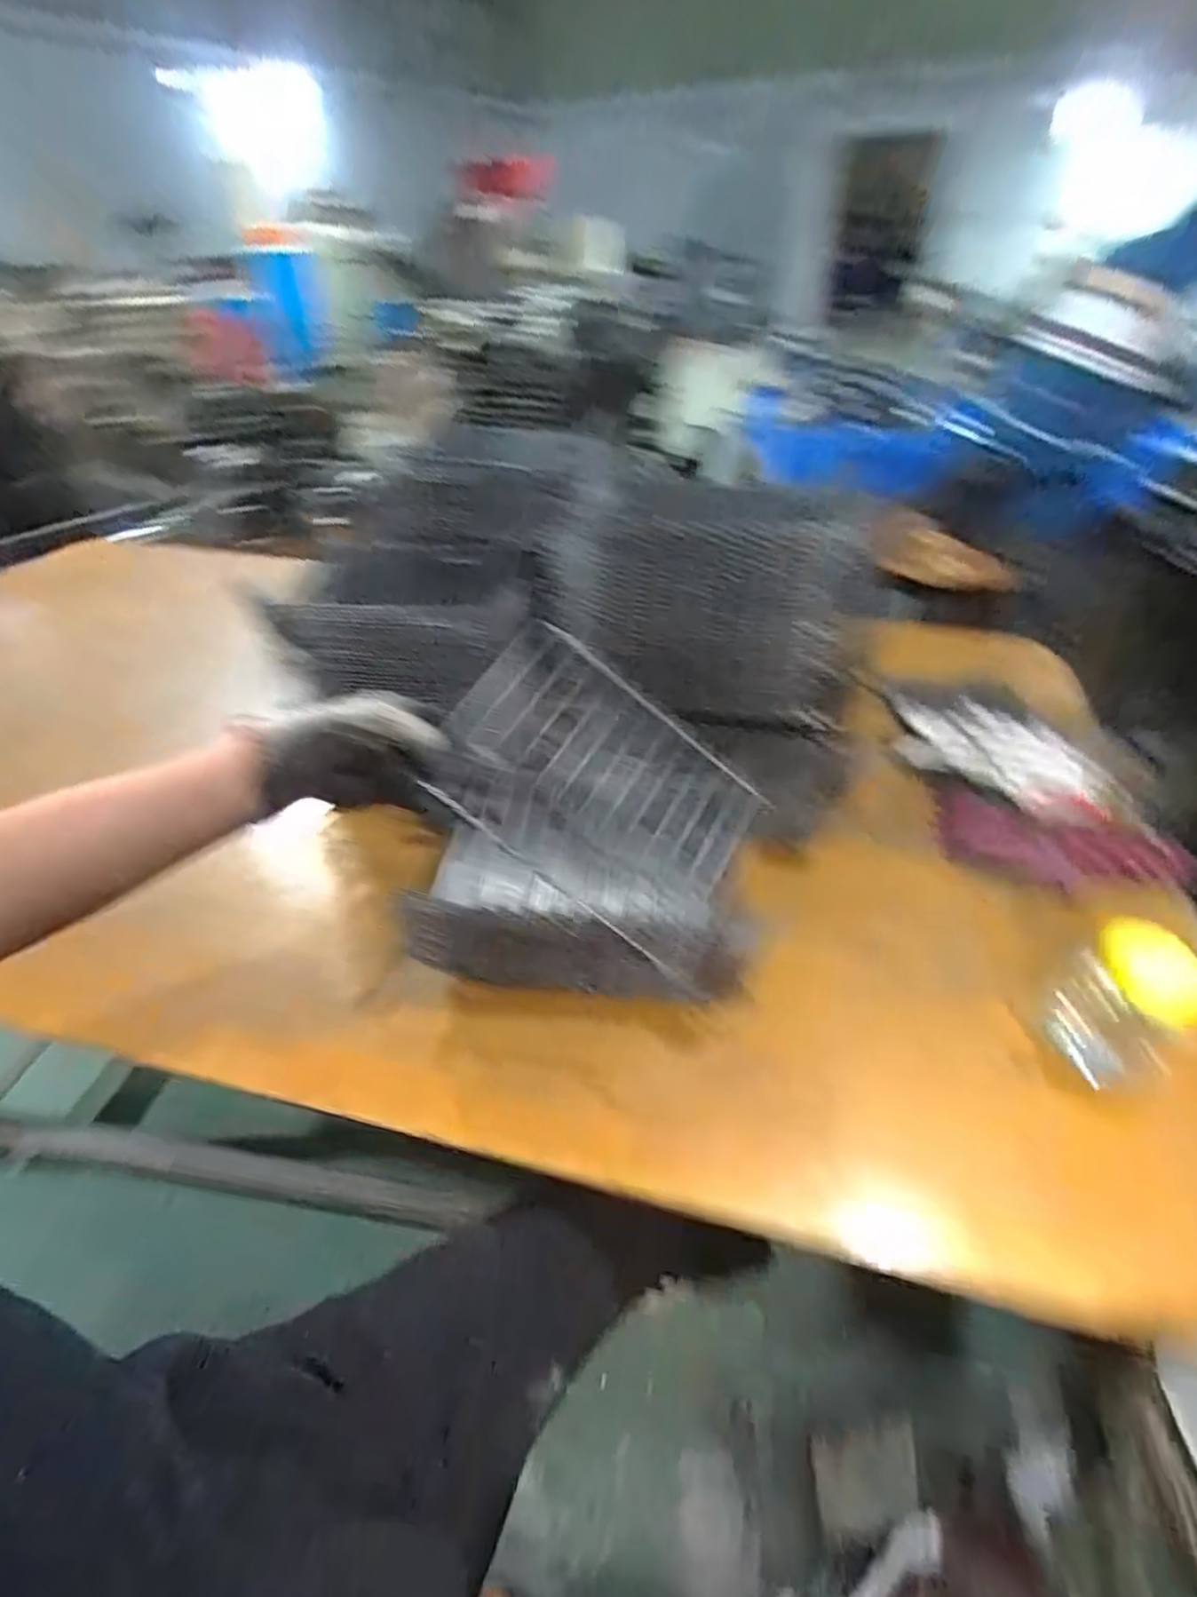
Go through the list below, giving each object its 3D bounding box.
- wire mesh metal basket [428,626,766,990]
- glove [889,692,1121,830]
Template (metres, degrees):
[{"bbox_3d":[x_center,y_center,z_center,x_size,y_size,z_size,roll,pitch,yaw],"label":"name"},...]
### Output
[{"bbox_3d":[0.012,-0.004,0.569,0.265,0.019,0.182,38,61,-8],"label":"wire mesh metal basket"},{"bbox_3d":[0.462,-0.055,0.841,0.111,0.062,0.266,-25,45,-28],"label":"glove"}]

